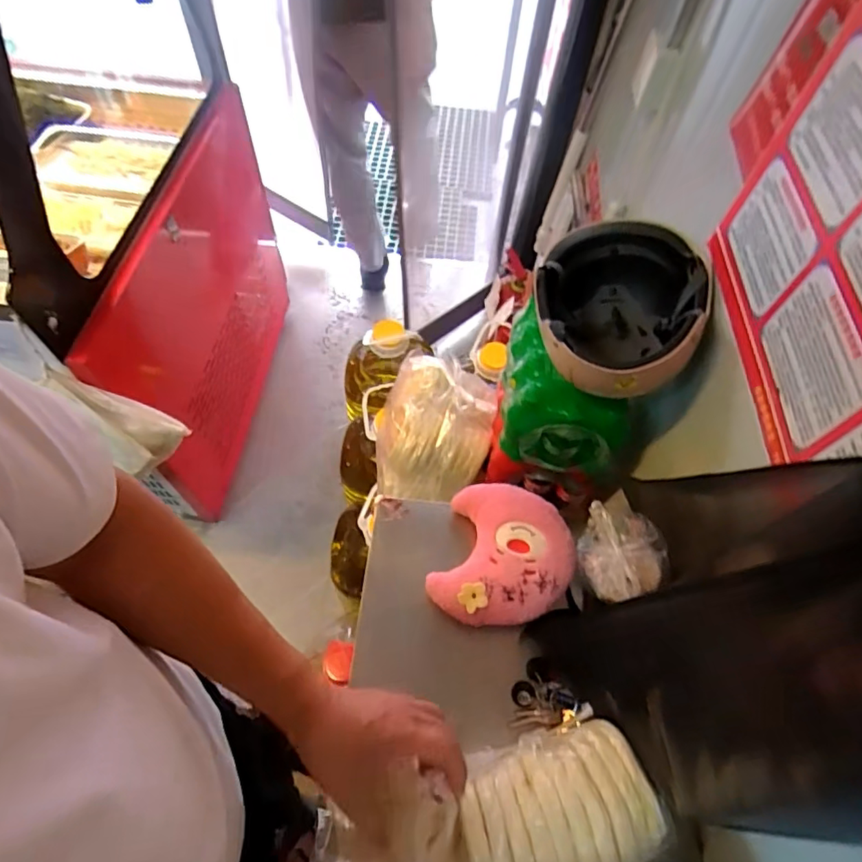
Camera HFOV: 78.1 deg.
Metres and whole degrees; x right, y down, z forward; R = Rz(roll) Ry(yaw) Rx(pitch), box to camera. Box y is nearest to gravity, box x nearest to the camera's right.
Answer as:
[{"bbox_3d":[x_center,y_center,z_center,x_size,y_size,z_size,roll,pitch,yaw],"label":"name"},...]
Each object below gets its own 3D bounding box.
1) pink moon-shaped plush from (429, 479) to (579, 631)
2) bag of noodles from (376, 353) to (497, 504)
[{"bbox_3d":[0.091,0.153,0.662,0.155,0.067,0.178,17,61,7],"label":"pink moon-shaped plush"},{"bbox_3d":[0.009,-0.006,0.973,0.202,0.111,0.261,10,60,3],"label":"bag of noodles"}]

